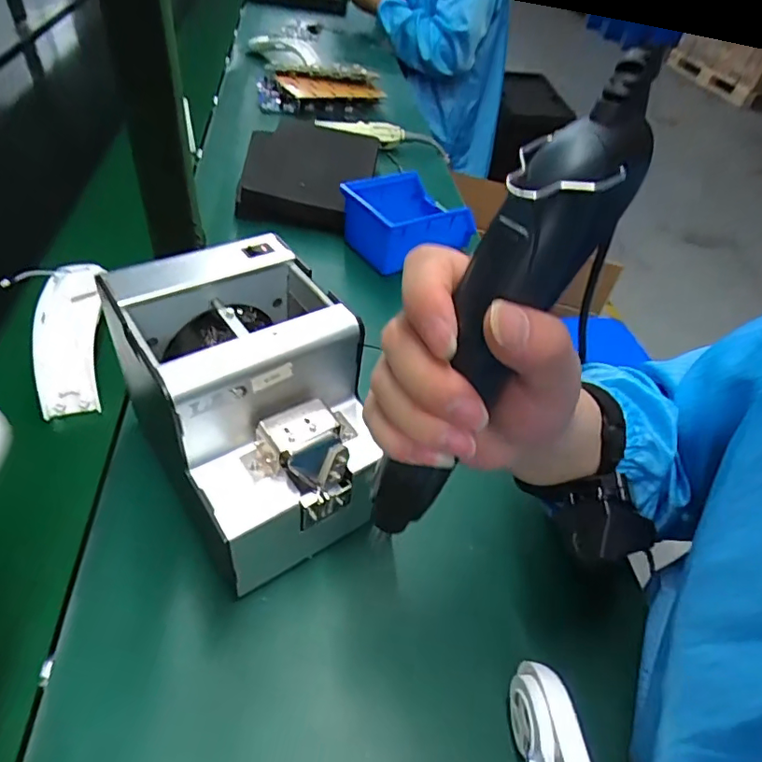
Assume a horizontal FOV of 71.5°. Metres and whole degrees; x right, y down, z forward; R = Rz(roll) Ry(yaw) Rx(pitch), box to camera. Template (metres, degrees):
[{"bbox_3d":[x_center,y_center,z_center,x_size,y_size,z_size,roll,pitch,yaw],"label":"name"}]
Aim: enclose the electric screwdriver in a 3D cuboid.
[{"bbox_3d":[0.042,-0.015,0.211,0.048,0.214,0.033,-7,41,-45],"label":"electric screwdriver"}]

